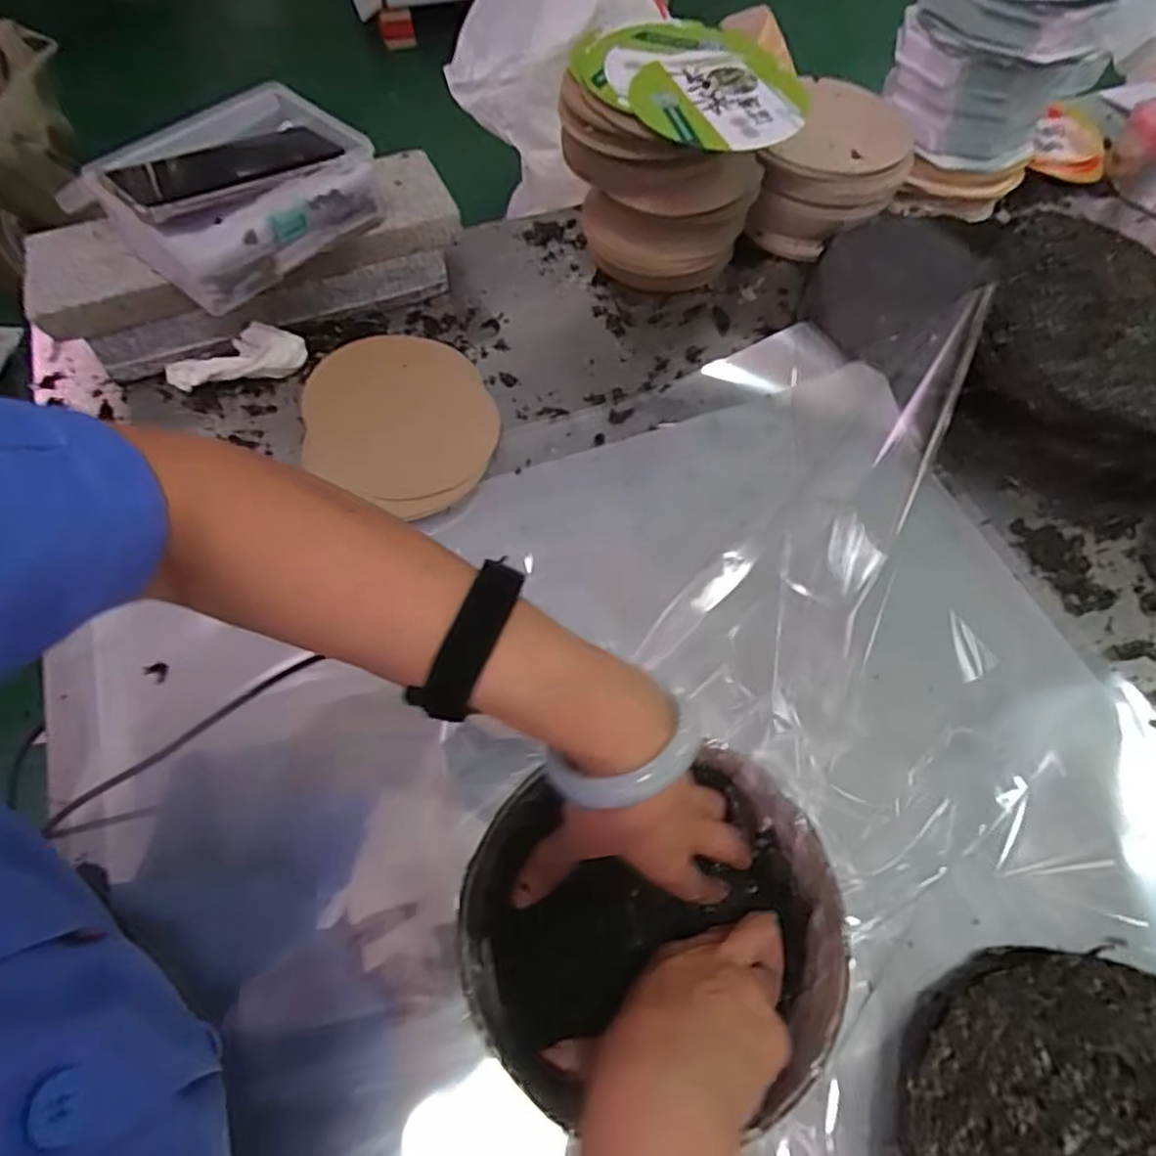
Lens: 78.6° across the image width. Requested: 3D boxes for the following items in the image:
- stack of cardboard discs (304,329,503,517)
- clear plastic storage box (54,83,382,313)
[{"bbox_3d":[-0.149,-0.129,0.582,0.150,0.022,0.184,-18,63,-11],"label":"stack of cardboard discs"},{"bbox_3d":[-0.266,-0.305,0.555,0.137,0.072,0.189,37,67,17],"label":"clear plastic storage box"}]

